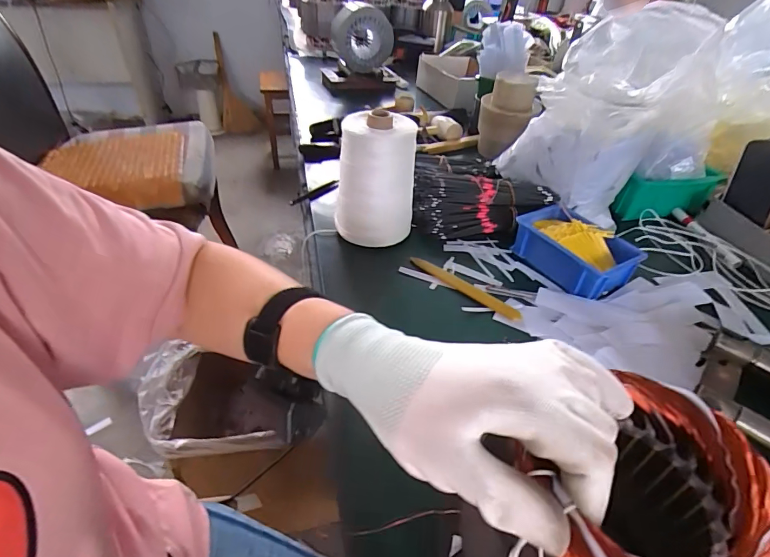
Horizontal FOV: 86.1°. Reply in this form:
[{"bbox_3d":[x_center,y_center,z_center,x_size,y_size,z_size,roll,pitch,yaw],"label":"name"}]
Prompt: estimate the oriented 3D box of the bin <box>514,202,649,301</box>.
[{"bbox_3d":[0.263,-0.043,0.574,0.107,0.054,0.150,-20,46,-27],"label":"bin"}]

